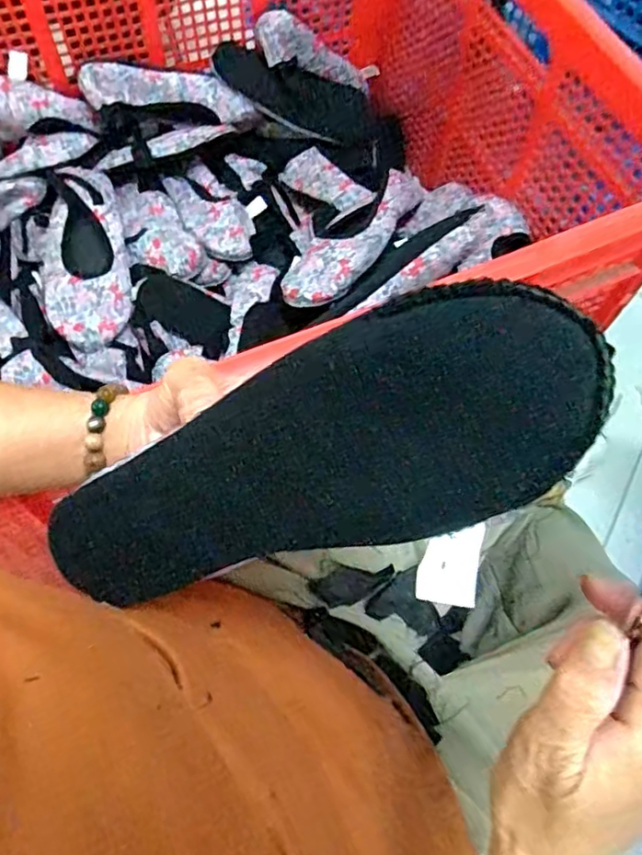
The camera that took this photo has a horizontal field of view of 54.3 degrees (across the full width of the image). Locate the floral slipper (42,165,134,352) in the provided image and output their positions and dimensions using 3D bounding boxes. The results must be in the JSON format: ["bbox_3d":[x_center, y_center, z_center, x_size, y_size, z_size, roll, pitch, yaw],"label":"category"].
[{"bbox_3d":[-0.317,-0.230,0.828,0.116,0.062,0.264,-10,65,-7],"label":"floral slipper"}]

